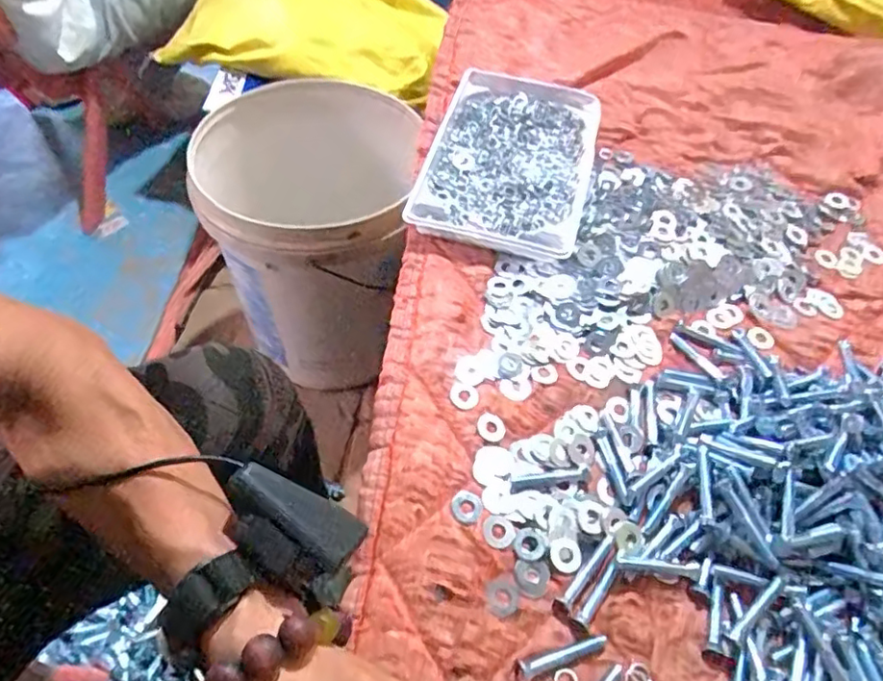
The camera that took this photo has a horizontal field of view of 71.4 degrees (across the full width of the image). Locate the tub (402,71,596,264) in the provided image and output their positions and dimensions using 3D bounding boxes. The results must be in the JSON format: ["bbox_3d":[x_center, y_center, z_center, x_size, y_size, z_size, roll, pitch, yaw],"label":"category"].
[{"bbox_3d":[0.067,-0.177,0.599,0.152,0.039,0.225,15,57,6],"label":"tub"}]

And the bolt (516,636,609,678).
[{"bbox_3d":[0.074,0.190,0.370,0.059,0.010,0.009,-12,56,-10],"label":"bolt"}]

